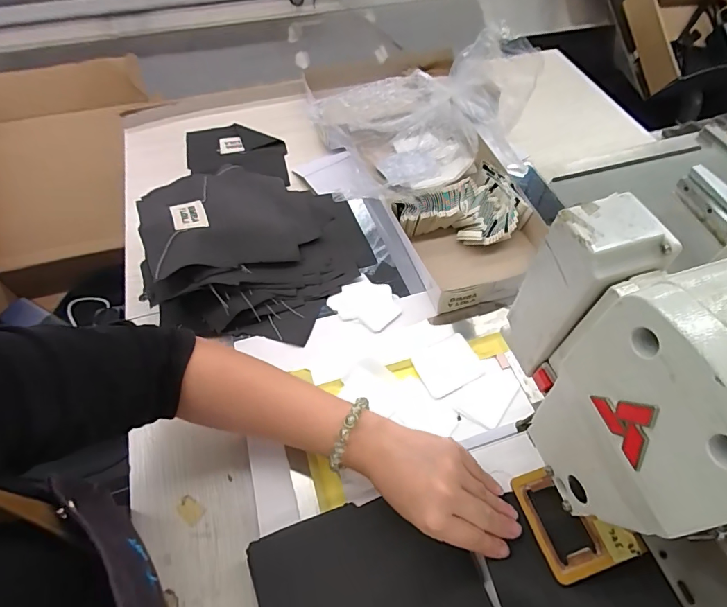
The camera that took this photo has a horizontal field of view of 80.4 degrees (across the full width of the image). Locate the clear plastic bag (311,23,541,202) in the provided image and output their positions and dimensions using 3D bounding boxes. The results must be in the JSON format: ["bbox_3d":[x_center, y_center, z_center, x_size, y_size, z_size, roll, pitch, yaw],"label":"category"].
[{"bbox_3d":[0.084,-0.246,0.578,0.254,0.160,0.181,-22,60,-14],"label":"clear plastic bag"}]

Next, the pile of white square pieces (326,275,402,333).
[{"bbox_3d":[0.004,0.000,0.489,0.072,0.005,0.063,36,64,20],"label":"pile of white square pieces"}]

